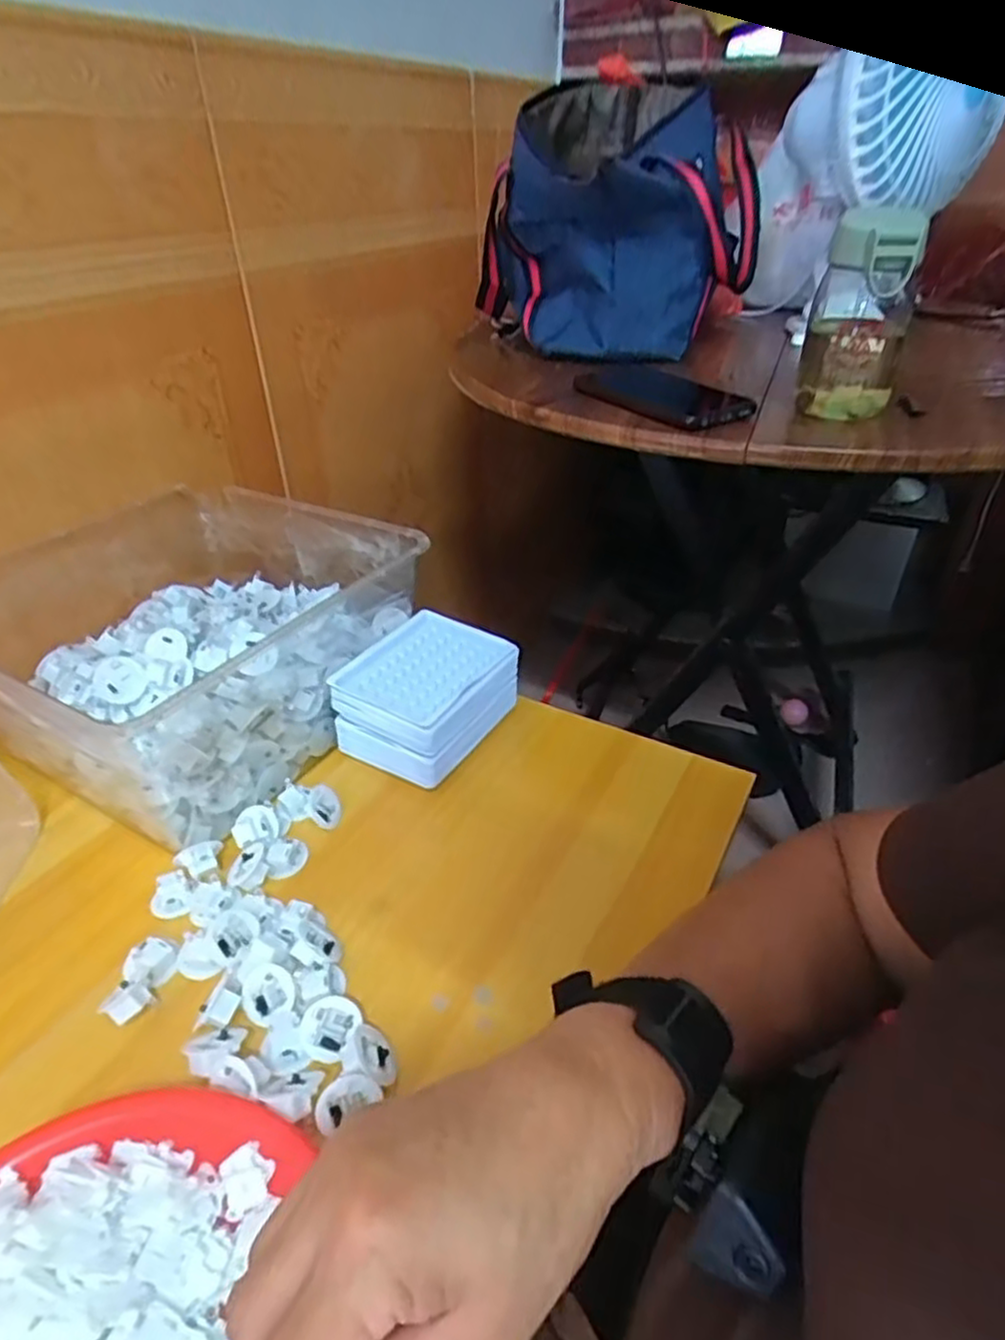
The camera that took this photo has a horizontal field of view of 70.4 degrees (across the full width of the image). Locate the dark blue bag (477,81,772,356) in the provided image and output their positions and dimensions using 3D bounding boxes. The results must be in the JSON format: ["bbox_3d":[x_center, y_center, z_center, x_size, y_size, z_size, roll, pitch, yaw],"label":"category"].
[{"bbox_3d":[0.103,-0.407,0.667,0.263,0.210,0.168,7,37,11],"label":"dark blue bag"}]

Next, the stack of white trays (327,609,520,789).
[{"bbox_3d":[-0.060,0.027,0.593,0.108,0.080,0.133,19,41,26],"label":"stack of white trays"}]

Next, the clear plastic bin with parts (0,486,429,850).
[{"bbox_3d":[-0.268,-0.028,0.604,0.299,0.129,0.294,21,41,28],"label":"clear plastic bin with parts"}]

